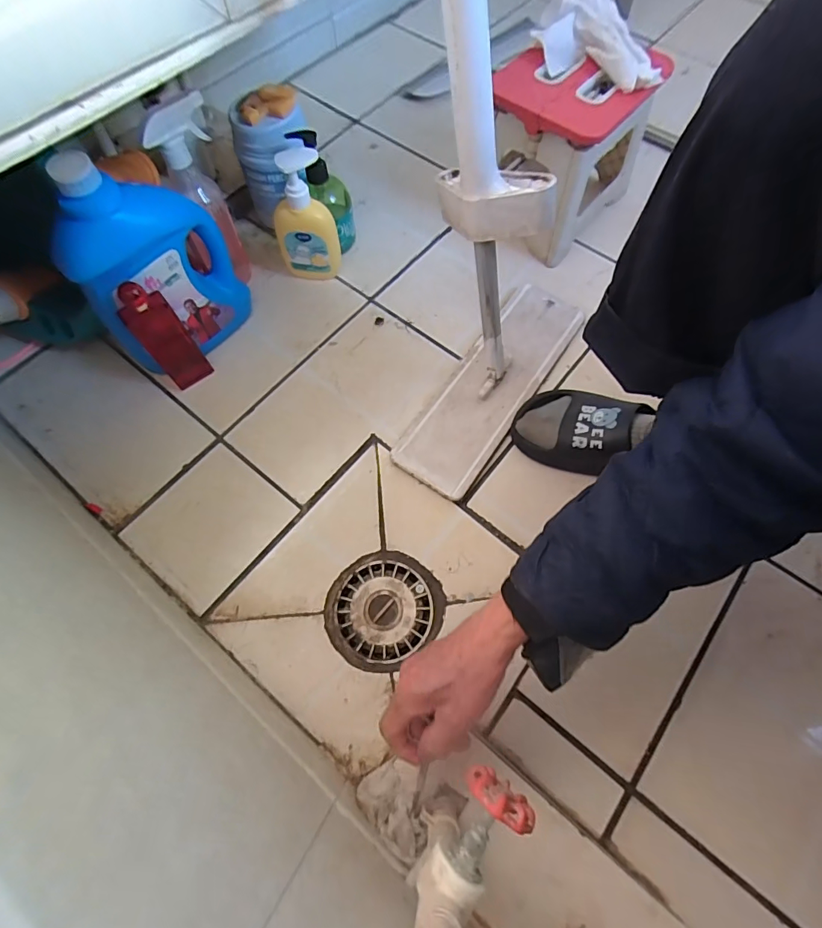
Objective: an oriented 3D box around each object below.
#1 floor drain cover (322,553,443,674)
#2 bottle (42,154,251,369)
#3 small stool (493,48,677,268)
[{"bbox_3d":[-0.033,0.166,0.528,0.133,0.008,0.121,-34,71,-13],"label":"floor drain cover"},{"bbox_3d":[-0.298,-0.224,0.540,0.180,0.247,0.076,-31,71,-14],"label":"bottle"},{"bbox_3d":[0.225,-0.474,0.678,0.176,0.193,0.214,40,73,15],"label":"small stool"}]

